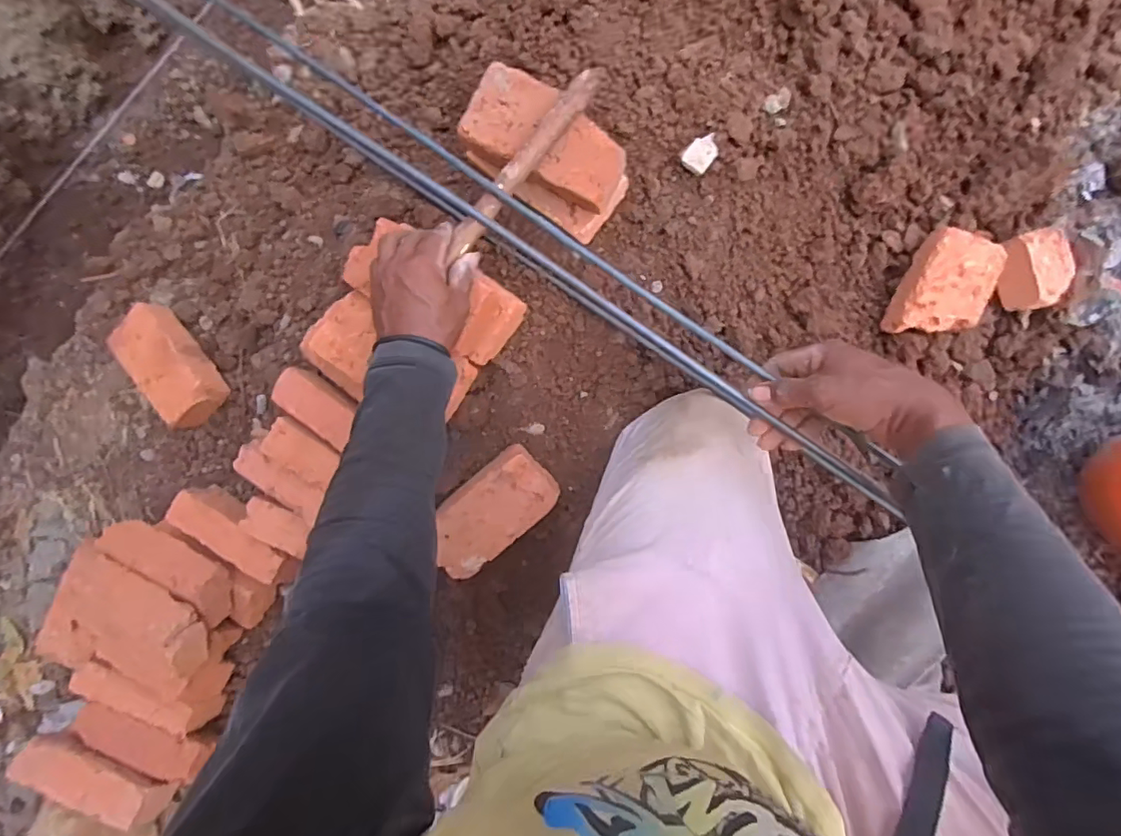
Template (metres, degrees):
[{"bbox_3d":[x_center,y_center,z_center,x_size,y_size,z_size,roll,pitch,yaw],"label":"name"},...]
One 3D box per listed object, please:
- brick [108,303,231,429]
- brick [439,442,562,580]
[{"bbox_3d":[-0.511,-0.069,0.719,0.086,0.052,0.161,-38,87,2],"label":"brick"},{"bbox_3d":[-0.081,0.110,0.658,0.168,0.063,0.086,-41,86,1],"label":"brick"}]

